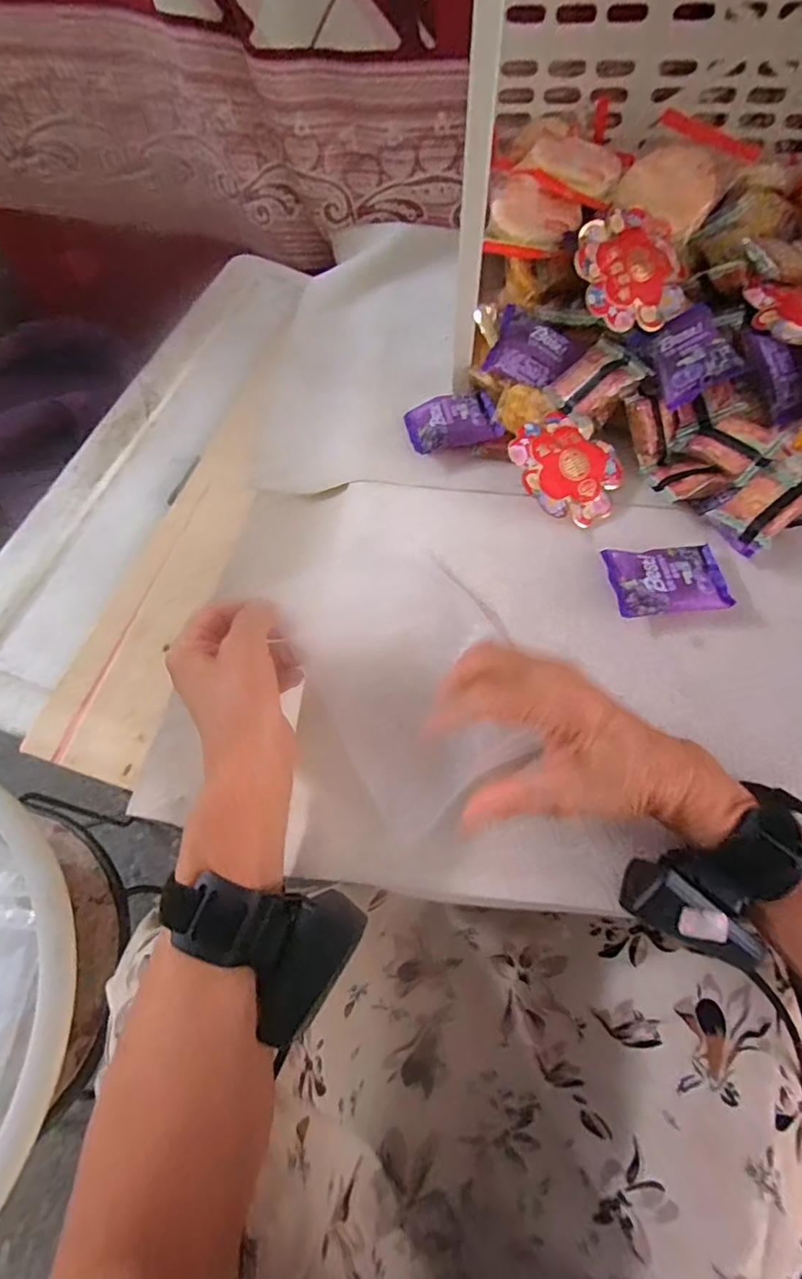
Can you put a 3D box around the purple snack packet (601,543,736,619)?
[{"bbox_3d":[0.199,-0.044,0.417,0.079,0.024,0.060,-1,65,-3],"label":"purple snack packet"}]

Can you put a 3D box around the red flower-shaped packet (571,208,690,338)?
[{"bbox_3d":[0.190,-0.304,0.459,0.090,0.015,0.093,-14,95,-10],"label":"red flower-shaped packet"}]

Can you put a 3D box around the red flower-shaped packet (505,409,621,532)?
[{"bbox_3d":[0.140,-0.140,0.453,0.088,0.012,0.093,-30,91,-17],"label":"red flower-shaped packet"}]

